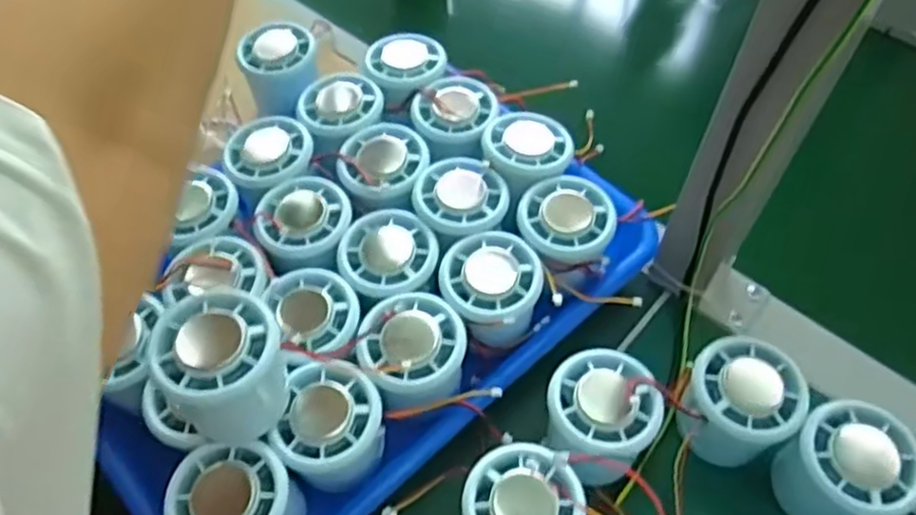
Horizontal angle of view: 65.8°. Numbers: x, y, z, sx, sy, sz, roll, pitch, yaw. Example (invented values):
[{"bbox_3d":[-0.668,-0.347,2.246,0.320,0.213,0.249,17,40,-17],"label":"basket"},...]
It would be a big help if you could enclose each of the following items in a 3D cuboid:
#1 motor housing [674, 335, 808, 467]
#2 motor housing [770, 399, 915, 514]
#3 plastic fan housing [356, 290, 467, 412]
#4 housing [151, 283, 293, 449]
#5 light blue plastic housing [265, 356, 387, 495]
[{"bbox_3d":[0.149,0.081,0.386,0.055,0.057,0.054,23,59,14],"label":"motor housing"},{"bbox_3d":[0.195,0.108,0.362,0.054,0.054,0.053,0,57,0],"label":"motor housing"},{"bbox_3d":[-0.024,0.055,0.389,0.057,0.043,0.064,-21,59,-14],"label":"plastic fan housing"},{"bbox_3d":[-0.108,0.052,0.334,0.052,0.063,0.051,0,57,0],"label":"housing"},{"bbox_3d":[-0.065,0.092,0.367,0.048,0.048,0.058,13,58,8],"label":"light blue plastic housing"}]

